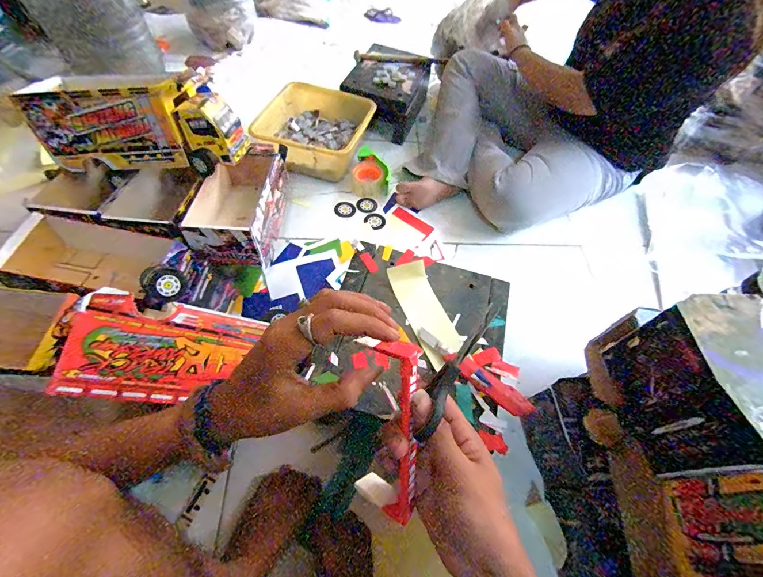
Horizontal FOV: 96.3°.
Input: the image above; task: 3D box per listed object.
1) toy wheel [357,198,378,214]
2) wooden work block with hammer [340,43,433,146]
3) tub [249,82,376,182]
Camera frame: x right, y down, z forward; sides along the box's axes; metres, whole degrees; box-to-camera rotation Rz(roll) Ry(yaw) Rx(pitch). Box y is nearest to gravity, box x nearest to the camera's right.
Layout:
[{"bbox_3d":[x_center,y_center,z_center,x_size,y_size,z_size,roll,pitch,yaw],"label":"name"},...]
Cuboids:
[{"bbox_3d":[-0.039,-0.226,0.923,0.054,0.004,0.053,2,60,-3],"label":"toy wheel"},{"bbox_3d":[0.020,-0.609,1.065,0.222,0.146,0.274,18,60,6],"label":"wooden work block with hammer"},{"bbox_3d":[-0.183,-0.437,0.977,0.287,0.131,0.264,15,60,4],"label":"tub"}]

